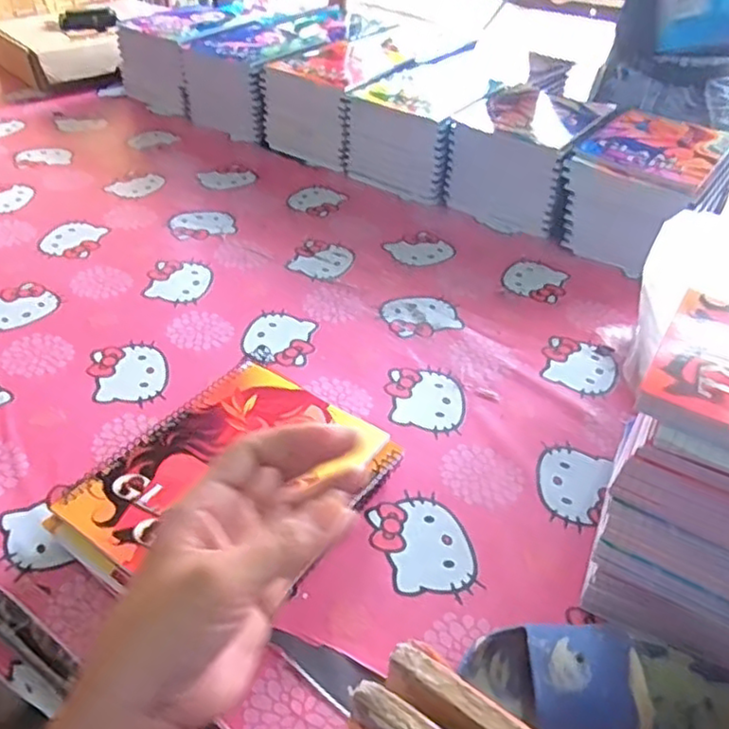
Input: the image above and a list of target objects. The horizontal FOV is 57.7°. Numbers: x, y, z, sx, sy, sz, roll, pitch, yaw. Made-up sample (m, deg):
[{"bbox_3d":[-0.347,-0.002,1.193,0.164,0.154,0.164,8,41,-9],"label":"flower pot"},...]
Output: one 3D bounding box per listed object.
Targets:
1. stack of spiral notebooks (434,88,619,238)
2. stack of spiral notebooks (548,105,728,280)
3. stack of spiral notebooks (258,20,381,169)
[{"bbox_3d":[0.219,-0.283,0.904,0.177,0.118,0.192,21,44,21],"label":"stack of spiral notebooks"},{"bbox_3d":[0.352,-0.220,0.837,0.166,0.117,0.209,27,46,26],"label":"stack of spiral notebooks"},{"bbox_3d":[-0.032,-0.425,1.035,0.153,0.142,0.230,22,44,22],"label":"stack of spiral notebooks"}]

